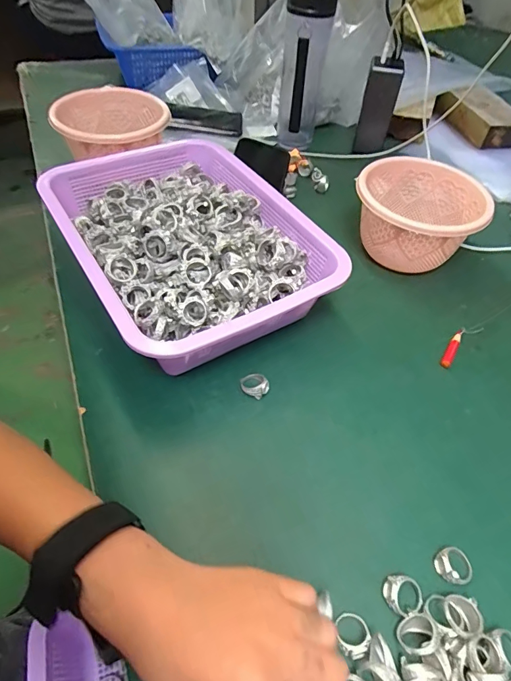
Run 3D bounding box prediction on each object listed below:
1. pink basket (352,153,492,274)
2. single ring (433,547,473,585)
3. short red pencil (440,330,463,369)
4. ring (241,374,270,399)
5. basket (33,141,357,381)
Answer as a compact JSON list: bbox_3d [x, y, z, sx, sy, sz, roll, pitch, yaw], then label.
[{"bbox_3d":[0.192,-0.147,0.505,0.147,0.085,0.139,33,57,22],"label":"pink basket"},{"bbox_3d":[0.144,0.161,0.298,0.027,0.013,0.023,-15,53,-14],"label":"single ring"},{"bbox_3d":[0.205,0.009,0.432,0.010,0.006,0.054,28,54,20],"label":"short red pencil"},{"bbox_3d":[-0.001,0.040,0.387,0.023,0.013,0.025,1,51,-1],"label":"ring"},{"bbox_3d":[-0.070,-0.099,0.454,0.231,0.091,0.313,-25,56,-21],"label":"basket"}]

